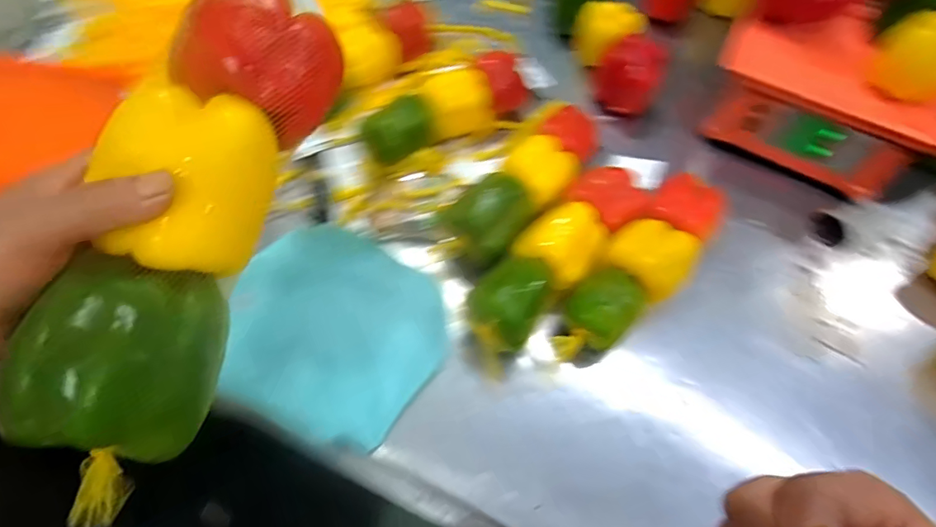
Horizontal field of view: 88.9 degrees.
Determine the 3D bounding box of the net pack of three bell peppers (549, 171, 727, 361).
[{"bbox_3d":[0.202,0.012,0.568,0.086,0.087,0.262,38,67,17],"label":"net pack of three bell peppers"}]

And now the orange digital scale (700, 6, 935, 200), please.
[{"bbox_3d":[0.509,-0.235,0.681,0.295,0.140,0.207,34,66,15],"label":"orange digital scale"}]

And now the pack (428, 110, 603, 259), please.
[{"bbox_3d":[0.057,-0.089,0.617,0.091,0.068,0.238,39,67,17],"label":"pack"}]

